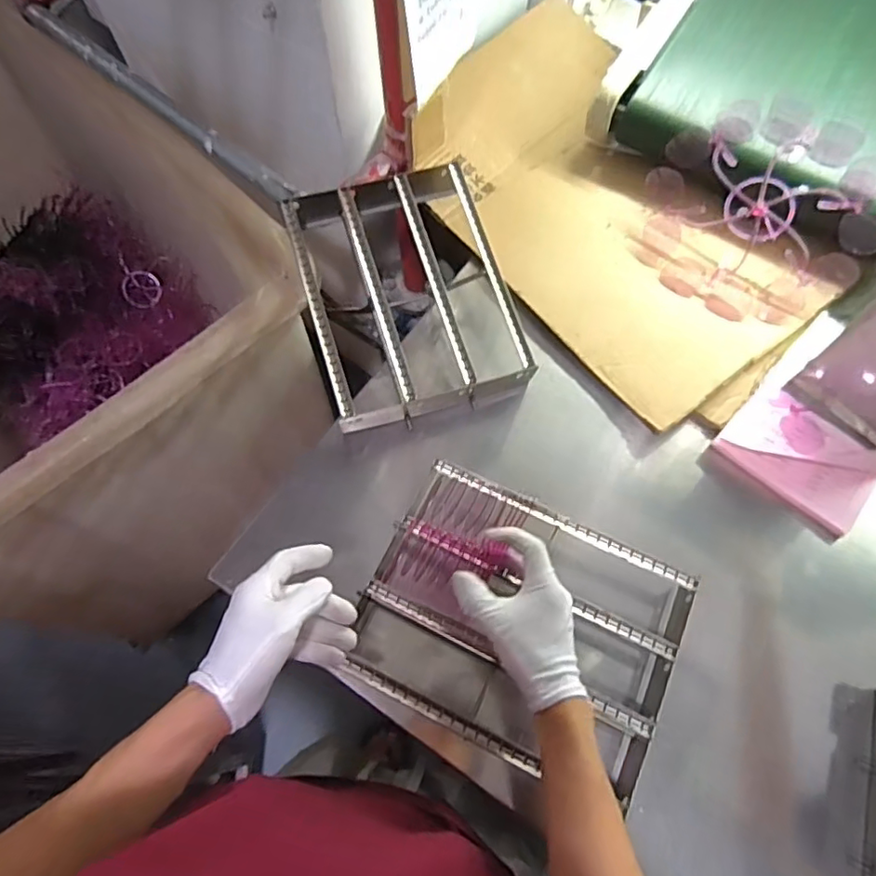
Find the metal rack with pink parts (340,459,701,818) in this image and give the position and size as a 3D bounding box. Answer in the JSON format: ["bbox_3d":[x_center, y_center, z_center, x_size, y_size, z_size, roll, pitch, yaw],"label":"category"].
[{"bbox_3d":[0.086,0.190,0.619,0.302,0.083,0.231,24,69,11],"label":"metal rack with pink parts"}]

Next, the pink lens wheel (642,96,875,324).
[{"bbox_3d":[0.428,-0.303,0.790,0.279,0.033,0.284,-1,88,14],"label":"pink lens wheel"}]

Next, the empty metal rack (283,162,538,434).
[{"bbox_3d":[-0.050,-0.194,0.759,0.246,0.066,0.337,-17,77,-9],"label":"empty metal rack"}]

